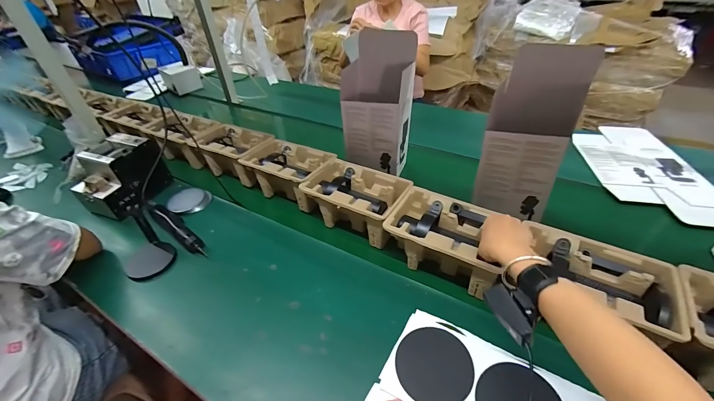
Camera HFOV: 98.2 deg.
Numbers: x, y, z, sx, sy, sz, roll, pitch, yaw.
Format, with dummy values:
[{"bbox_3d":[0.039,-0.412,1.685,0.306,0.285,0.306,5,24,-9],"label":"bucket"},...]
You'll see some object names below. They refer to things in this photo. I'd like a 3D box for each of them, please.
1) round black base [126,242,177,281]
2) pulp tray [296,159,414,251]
[{"bbox_3d":[-0.468,0.131,0.699,0.112,0.011,0.097,30,48,30],"label":"round black base"},{"bbox_3d":[0.000,0.000,0.733,0.223,0.101,0.152,22,44,24],"label":"pulp tray"}]

